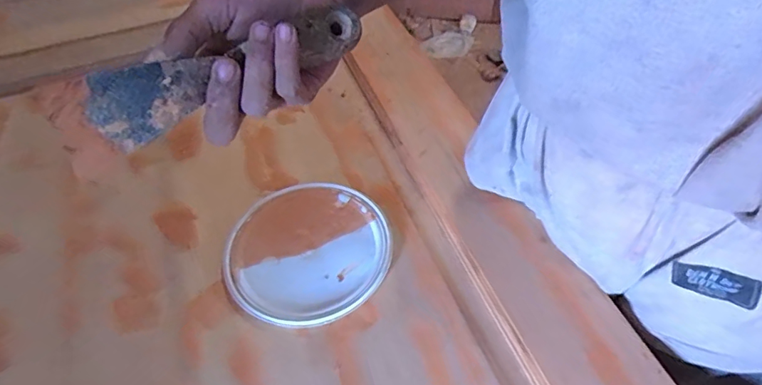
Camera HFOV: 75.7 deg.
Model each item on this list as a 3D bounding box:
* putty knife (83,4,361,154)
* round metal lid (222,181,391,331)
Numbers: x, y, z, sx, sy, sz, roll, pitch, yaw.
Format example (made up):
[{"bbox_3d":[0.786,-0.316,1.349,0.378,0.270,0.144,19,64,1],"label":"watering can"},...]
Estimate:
[{"bbox_3d":[-0.086,-0.073,0.287,0.160,0.039,0.017,-27,16,-18],"label":"putty knife"},{"bbox_3d":[-0.078,0.061,0.527,0.169,0.010,0.169,-1,49,1],"label":"round metal lid"}]

